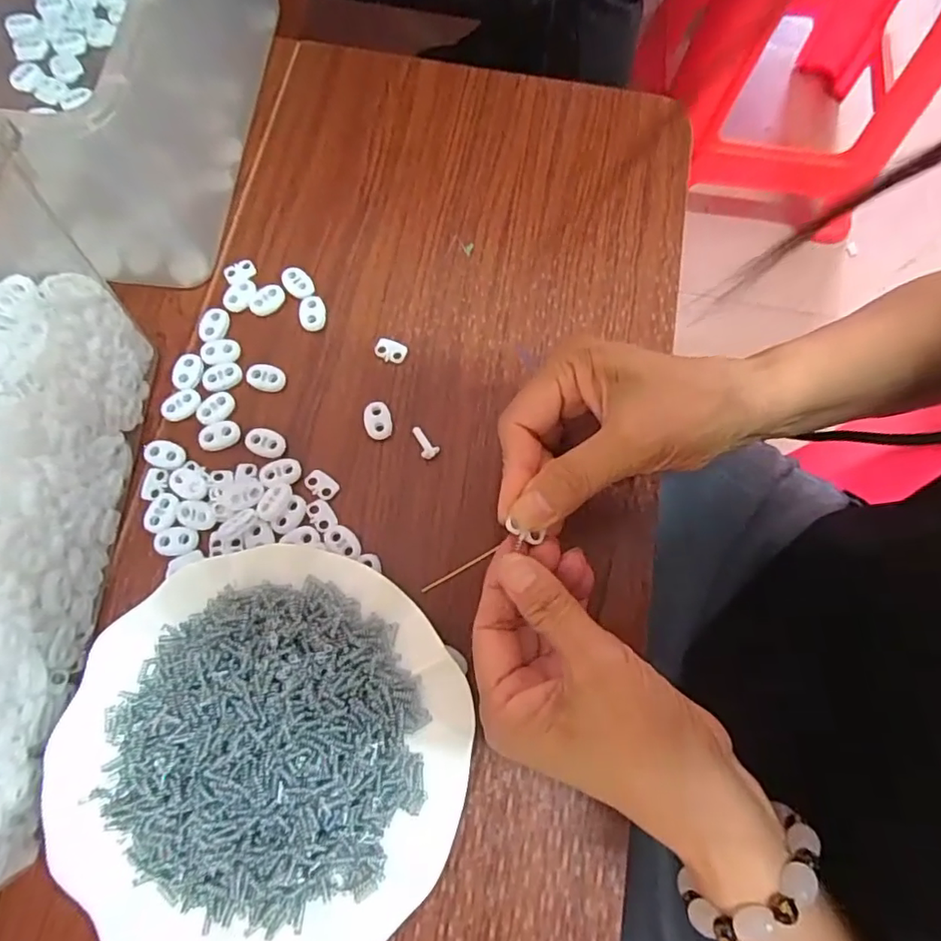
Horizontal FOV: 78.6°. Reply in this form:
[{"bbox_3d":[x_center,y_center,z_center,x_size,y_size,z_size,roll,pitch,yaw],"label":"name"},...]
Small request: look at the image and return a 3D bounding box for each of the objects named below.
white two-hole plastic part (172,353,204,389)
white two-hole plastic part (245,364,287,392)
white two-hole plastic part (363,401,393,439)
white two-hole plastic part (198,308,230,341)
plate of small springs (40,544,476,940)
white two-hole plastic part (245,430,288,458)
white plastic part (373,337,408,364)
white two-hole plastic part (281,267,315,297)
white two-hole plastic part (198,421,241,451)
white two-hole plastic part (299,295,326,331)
[{"bbox_3d":[-0.166,-0.059,0.337,0.016,0.004,0.022,12,74,2],"label":"white two-hole plastic part"},{"bbox_3d":[-0.121,-0.055,0.339,0.023,0.006,0.015,6,74,0],"label":"white two-hole plastic part"},{"bbox_3d":[-0.054,-0.029,0.334,0.016,0.004,0.022,-10,75,-5],"label":"white two-hole plastic part"},{"bbox_3d":[-0.155,-0.088,0.348,0.017,0.004,0.021,6,74,0],"label":"white two-hole plastic part"},{"bbox_3d":[-0.096,0.131,0.274,0.183,0.028,0.180,1,74,-2],"label":"plate of small springs"},{"bbox_3d":[-0.117,-0.016,0.328,0.023,0.004,0.015,13,74,2],"label":"white two-hole plastic part"},{"bbox_3d":[-0.048,-0.073,0.348,0.019,0.004,0.013,17,74,3],"label":"white plastic part"},{"bbox_3d":[-0.107,-0.116,0.356,0.015,0.005,0.022,-41,79,-12],"label":"white two-hole plastic part"},{"bbox_3d":[-0.144,-0.021,0.328,0.023,0.004,0.015,-21,76,-7],"label":"white two-hole plastic part"},{"bbox_3d":[-0.097,-0.096,0.353,0.016,0.006,0.021,-12,75,-5],"label":"white two-hole plastic part"}]

